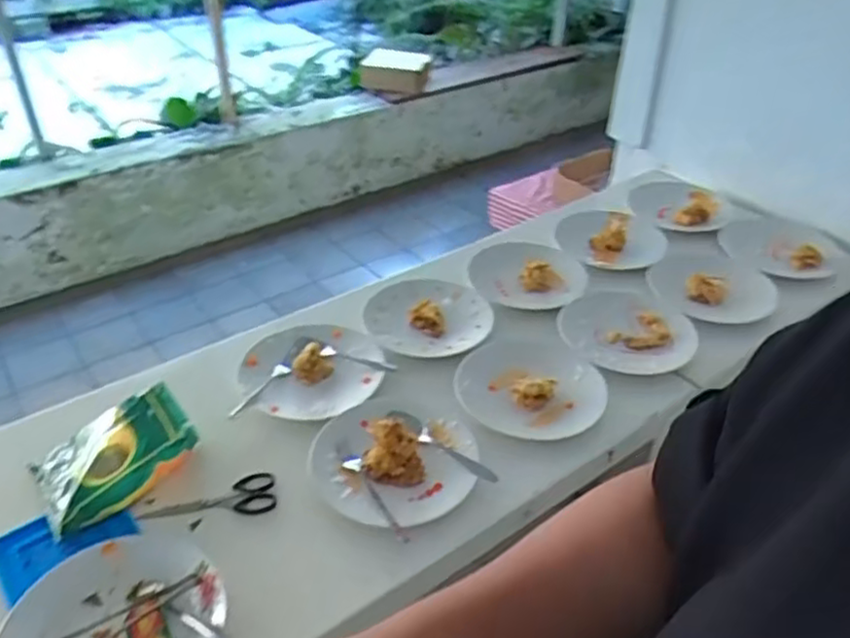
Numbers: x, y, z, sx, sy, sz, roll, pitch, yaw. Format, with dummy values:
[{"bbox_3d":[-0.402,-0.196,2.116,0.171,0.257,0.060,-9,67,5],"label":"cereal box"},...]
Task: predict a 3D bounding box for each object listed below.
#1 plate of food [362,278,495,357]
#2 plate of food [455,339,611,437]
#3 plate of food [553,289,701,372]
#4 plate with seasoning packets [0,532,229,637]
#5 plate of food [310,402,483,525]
[{"bbox_3d":[0.008,-0.004,1.114,0.204,0.038,0.184,-13,38,-14],"label":"plate of food"},{"bbox_3d":[0.147,0.087,0.978,0.209,0.034,0.193,-1,37,1],"label":"plate of food"},{"bbox_3d":[0.312,0.011,1.086,0.199,0.026,0.206,-1,37,1],"label":"plate of food"},{"bbox_3d":[-0.301,0.303,0.674,0.202,0.040,0.190,-1,37,1],"label":"plate with seasoning packets"},{"bbox_3d":[-0.037,0.156,0.853,0.207,0.057,0.189,-1,37,1],"label":"plate of food"}]

